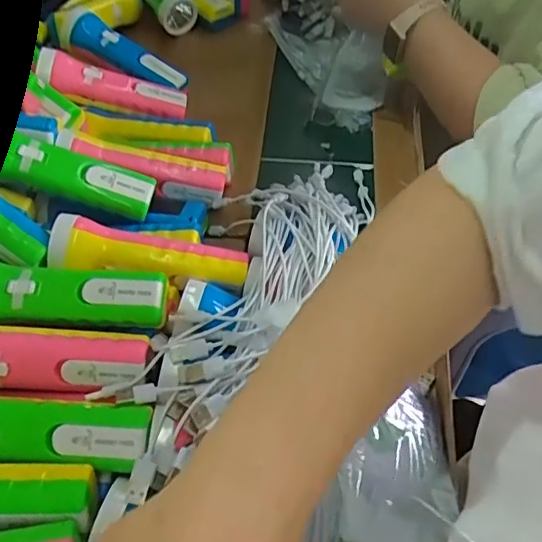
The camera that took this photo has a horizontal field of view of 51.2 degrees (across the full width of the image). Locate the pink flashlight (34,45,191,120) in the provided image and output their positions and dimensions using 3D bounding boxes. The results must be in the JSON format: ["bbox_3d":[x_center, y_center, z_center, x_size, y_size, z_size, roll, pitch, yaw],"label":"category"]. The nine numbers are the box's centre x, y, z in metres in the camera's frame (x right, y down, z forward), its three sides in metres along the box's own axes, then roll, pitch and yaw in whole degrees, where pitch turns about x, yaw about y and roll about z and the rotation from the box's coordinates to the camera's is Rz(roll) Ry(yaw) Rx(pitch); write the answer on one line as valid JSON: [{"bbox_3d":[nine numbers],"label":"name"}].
[{"bbox_3d":[-0.173,-0.205,0.626,0.156,0.038,0.033,11,49,-17],"label":"pink flashlight"}]

